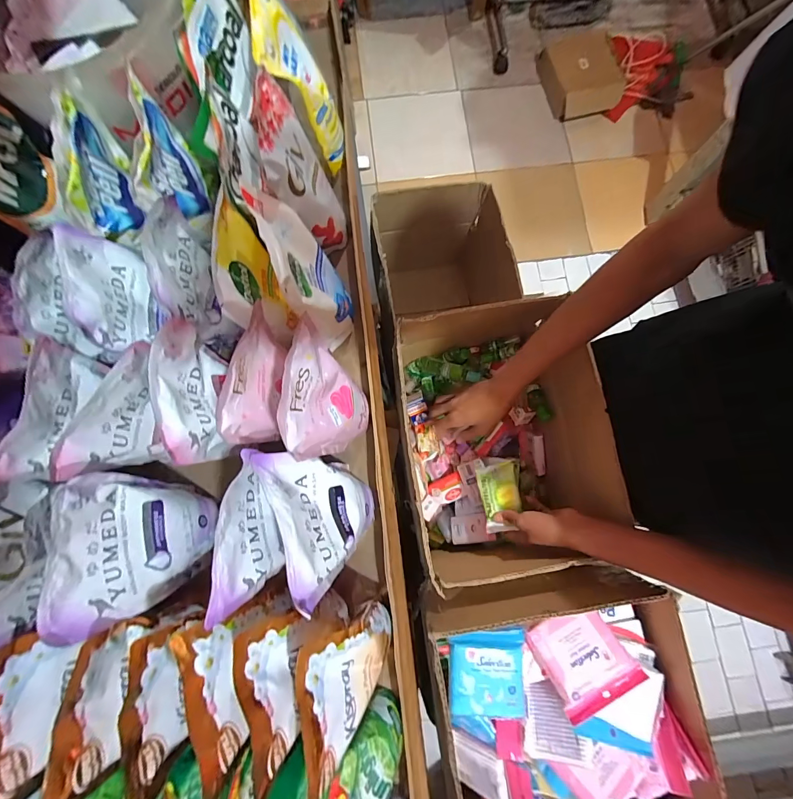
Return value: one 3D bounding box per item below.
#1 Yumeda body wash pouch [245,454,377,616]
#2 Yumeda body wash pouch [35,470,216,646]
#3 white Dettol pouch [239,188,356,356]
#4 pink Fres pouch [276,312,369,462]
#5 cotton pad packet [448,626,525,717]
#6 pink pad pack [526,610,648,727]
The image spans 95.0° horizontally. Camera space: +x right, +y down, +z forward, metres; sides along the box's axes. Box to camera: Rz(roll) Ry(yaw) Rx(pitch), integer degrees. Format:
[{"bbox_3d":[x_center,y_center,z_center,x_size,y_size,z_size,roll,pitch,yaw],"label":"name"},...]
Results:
[{"bbox_3d":[-0.068,0.108,0.370,0.065,0.175,0.128,-24,80,-5],"label":"Yumeda body wash pouch"},{"bbox_3d":[-0.250,0.138,0.366,0.053,0.167,0.126,-8,79,-2],"label":"Yumeda body wash pouch"},{"bbox_3d":[-0.098,-0.148,0.424,0.067,0.176,0.125,-25,80,-5],"label":"white Dettol pouch"},{"bbox_3d":[-0.068,0.002,0.391,0.063,0.150,0.127,6,79,1],"label":"pink Fres pouch"},{"bbox_3d":[0.114,0.340,0.454,0.093,0.015,0.091,0,79,0],"label":"cotton pad packet"},{"bbox_3d":[0.229,0.315,0.446,0.100,0.028,0.100,-28,66,-2],"label":"pink pad pack"}]

